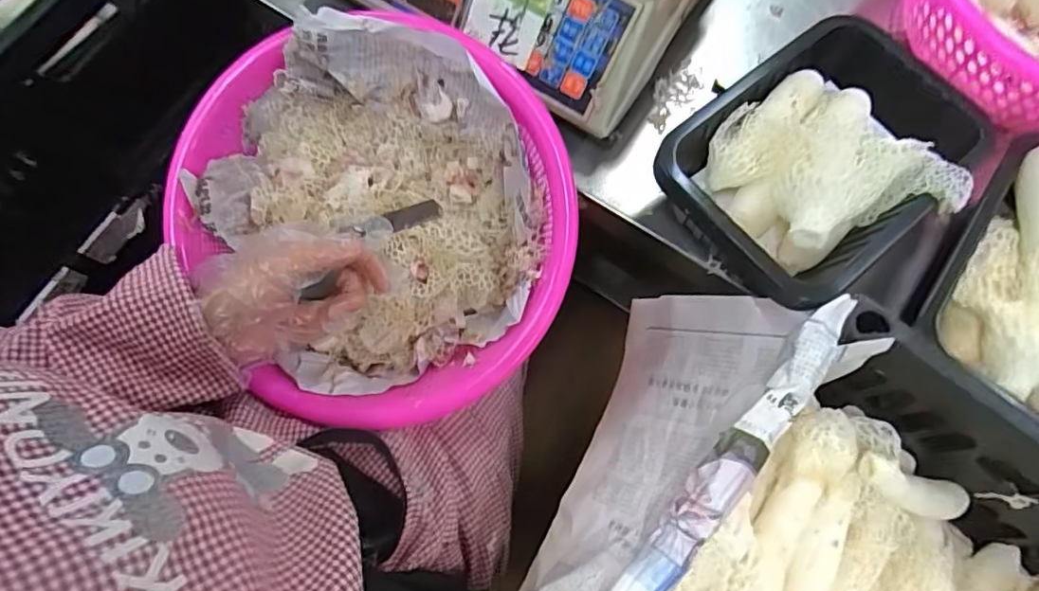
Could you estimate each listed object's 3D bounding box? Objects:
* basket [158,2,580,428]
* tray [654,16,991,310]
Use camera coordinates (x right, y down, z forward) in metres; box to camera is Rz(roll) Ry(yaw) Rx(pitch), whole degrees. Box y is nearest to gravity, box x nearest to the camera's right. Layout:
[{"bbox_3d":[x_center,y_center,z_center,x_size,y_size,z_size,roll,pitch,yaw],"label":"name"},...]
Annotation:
[{"bbox_3d":[-0.102,-0.054,0.448,0.290,0.110,0.290,1,97,7],"label":"basket"},{"bbox_3d":[0.217,-0.095,0.426,0.201,0.080,0.161,-35,77,-12],"label":"tray"}]

